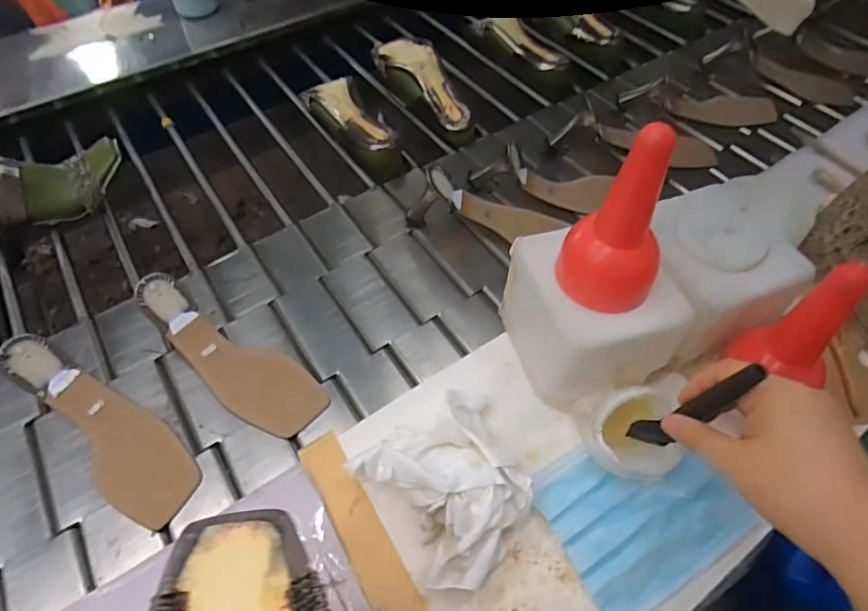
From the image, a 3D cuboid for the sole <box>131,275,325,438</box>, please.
[{"bbox_3d":[-0.210,0.053,0.535,0.216,0.041,0.071,38,63,-1],"label":"sole"}]

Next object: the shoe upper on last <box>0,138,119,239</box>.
[{"bbox_3d":[-0.504,-0.146,0.654,0.220,0.083,0.070,-25,56,-20],"label":"shoe upper on last"}]

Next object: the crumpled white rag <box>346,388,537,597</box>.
[{"bbox_3d":[0.018,0.131,0.401,0.121,0.054,0.126,-31,61,-21],"label":"crumpled white rag"}]

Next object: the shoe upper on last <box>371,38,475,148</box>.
[{"bbox_3d":[-0.012,-0.327,0.784,0.071,0.065,0.217,-34,76,-18],"label":"shoe upper on last"}]

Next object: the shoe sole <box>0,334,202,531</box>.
[{"bbox_3d":[-0.306,0.111,0.484,0.213,0.039,0.069,41,66,5],"label":"shoe sole"}]

